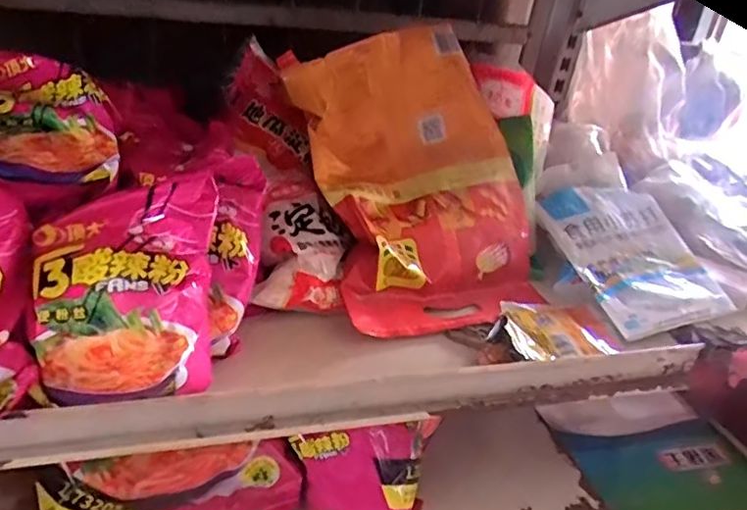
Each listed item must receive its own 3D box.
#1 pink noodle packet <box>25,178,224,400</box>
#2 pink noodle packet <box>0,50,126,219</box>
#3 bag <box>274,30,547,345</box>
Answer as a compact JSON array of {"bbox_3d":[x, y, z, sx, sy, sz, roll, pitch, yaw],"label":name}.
[{"bbox_3d":[-0.155,0.024,0.385,0.121,0.045,0.136,-11,75,-12],"label":"pink noodle packet"},{"bbox_3d":[-0.253,-0.094,0.433,0.117,0.050,0.155,-15,57,-19],"label":"pink noodle packet"},{"bbox_3d":[0.046,-0.069,0.544,0.203,0.267,0.063,-11,-5,-26],"label":"bag"}]

